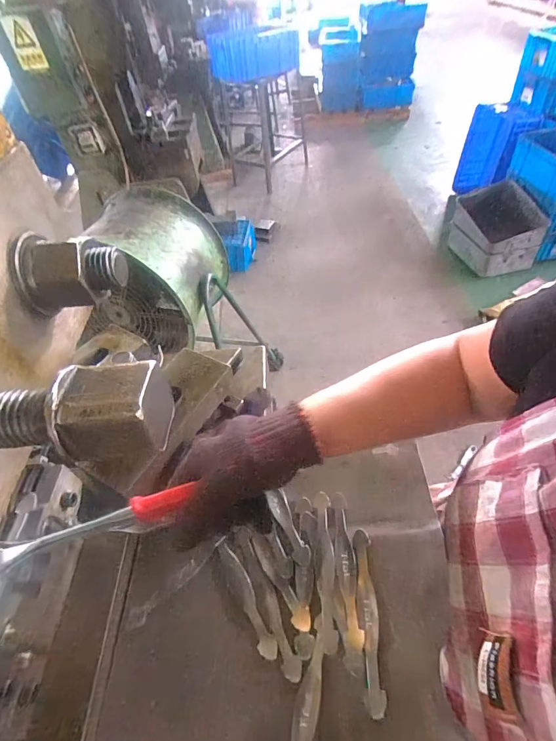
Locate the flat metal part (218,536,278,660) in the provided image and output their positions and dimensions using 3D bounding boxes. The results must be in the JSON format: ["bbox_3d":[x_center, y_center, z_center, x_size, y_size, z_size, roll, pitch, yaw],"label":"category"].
[{"bbox_3d":[-0.034,0.230,0.395,0.022,0.005,0.116,-25,52,-15],"label":"flat metal part"}]

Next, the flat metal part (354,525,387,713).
[{"bbox_3d":[0.085,0.226,0.364,0.018,0.005,0.147,0,50,6],"label":"flat metal part"}]

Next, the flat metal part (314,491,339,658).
[{"bbox_3d":[0.049,0.200,0.401,0.018,0.006,0.150,-2,49,5],"label":"flat metal part"}]

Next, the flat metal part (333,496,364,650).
[{"bbox_3d":[0.070,0.196,0.398,0.018,0.005,0.144,-3,49,4],"label":"flat metal part"}]

